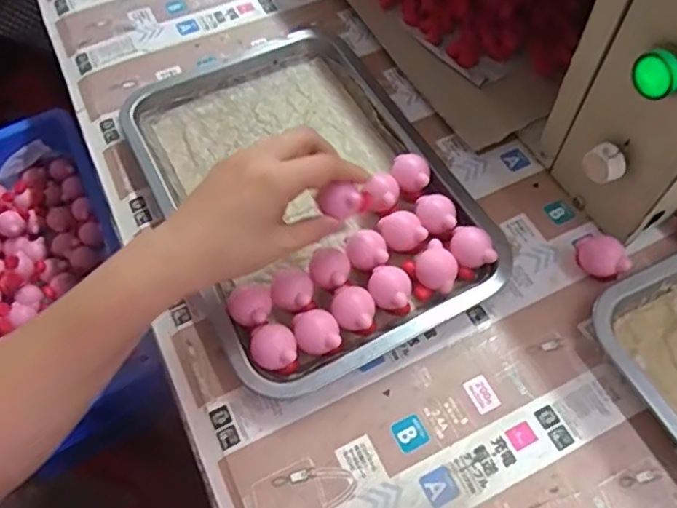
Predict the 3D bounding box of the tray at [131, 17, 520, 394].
[{"bbox_3d":[-0.033,-0.060,0.461,0.207,0.035,0.316,-25,62,-12],"label":"tray"}]

